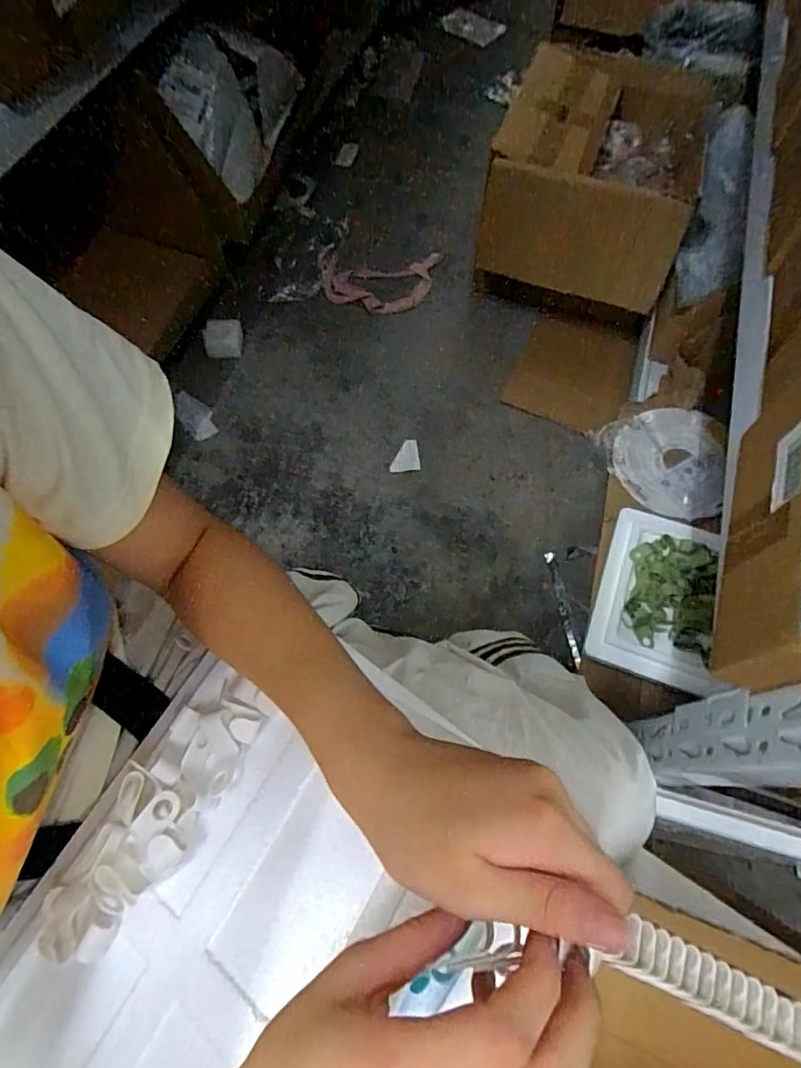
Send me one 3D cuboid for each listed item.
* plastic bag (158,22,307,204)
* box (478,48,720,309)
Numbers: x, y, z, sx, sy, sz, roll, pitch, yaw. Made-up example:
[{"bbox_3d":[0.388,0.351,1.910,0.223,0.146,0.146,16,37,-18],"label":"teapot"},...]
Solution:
[{"bbox_3d":[-0.278,-0.708,0.937,0.209,0.229,0.059,-7,64,-5],"label":"plastic bag"},{"bbox_3d":[0.314,-0.592,0.893,0.331,0.208,0.277,23,65,9],"label":"box"}]

